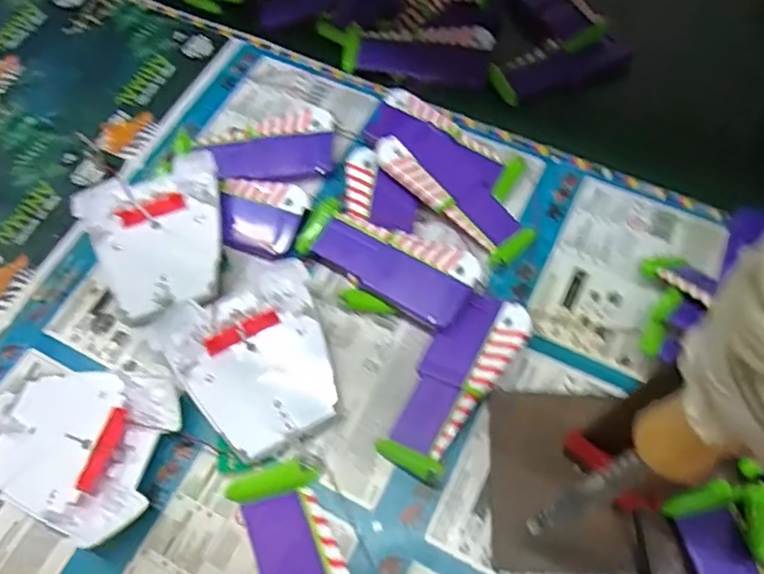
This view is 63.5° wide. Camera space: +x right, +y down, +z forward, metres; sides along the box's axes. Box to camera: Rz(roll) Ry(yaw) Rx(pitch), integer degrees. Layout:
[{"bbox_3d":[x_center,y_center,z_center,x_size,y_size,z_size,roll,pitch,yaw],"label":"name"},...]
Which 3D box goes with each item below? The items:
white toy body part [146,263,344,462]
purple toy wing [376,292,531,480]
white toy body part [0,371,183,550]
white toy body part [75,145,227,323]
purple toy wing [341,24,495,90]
[{"bbox_3d":[-0.079,0.046,0.386,0.095,0.029,0.107,-23,65,-9],"label":"white toy body part"},{"bbox_3d":[0.044,0.058,0.381,0.047,0.020,0.119,32,69,16],"label":"purple toy wing"},{"bbox_3d":[-0.181,0.094,0.372,0.103,0.023,0.093,14,65,9],"label":"white toy body part"},{"bbox_3d":[-0.160,-0.034,0.428,0.099,0.031,0.112,-10,64,-2],"label":"white toy body part"},{"bbox_3d":[0.030,-0.194,0.515,0.121,0.022,0.043,7,65,6],"label":"purple toy wing"}]

